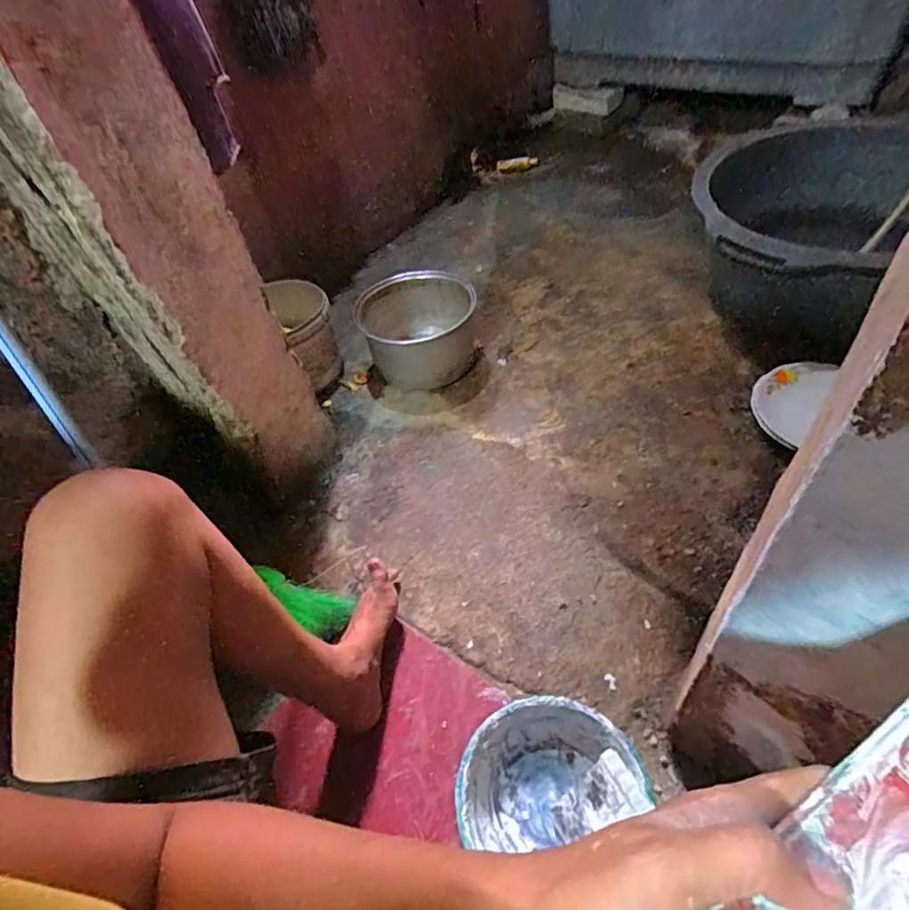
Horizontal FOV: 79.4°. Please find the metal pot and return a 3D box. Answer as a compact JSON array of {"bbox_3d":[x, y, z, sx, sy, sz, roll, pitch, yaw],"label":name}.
[{"bbox_3d":[-0.069,-0.260,1.133,0.235,0.143,0.217,-5,52,7],"label":"metal pot"}]

